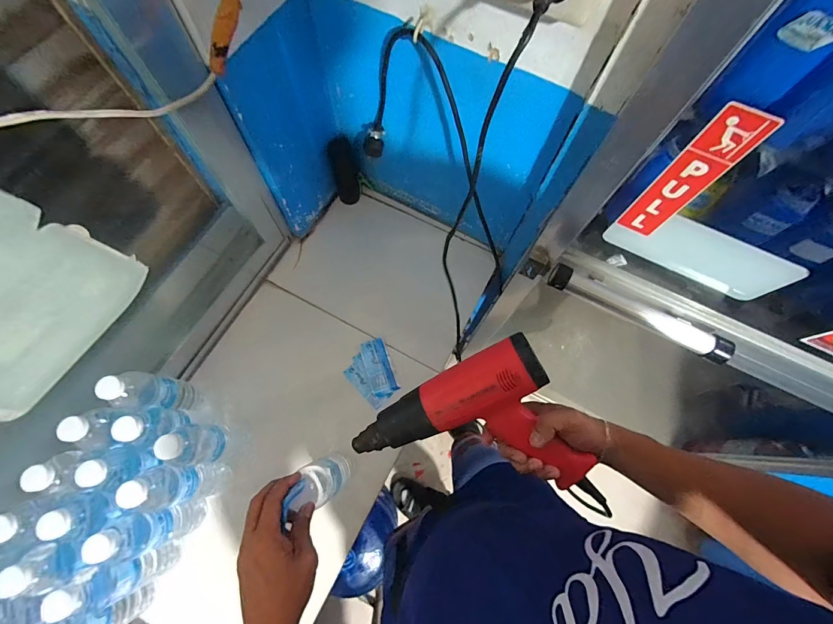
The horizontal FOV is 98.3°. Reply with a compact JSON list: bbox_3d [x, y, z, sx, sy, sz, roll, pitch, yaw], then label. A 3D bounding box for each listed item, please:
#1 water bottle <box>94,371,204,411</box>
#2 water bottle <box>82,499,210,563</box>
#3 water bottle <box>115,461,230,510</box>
[{"bbox_3d":[-0.399,0.130,0.565,0.057,0.186,0.056,9,71,0],"label":"water bottle"},{"bbox_3d":[-0.369,0.303,0.508,0.055,0.193,0.056,-19,73,-9],"label":"water bottle"},{"bbox_3d":[-0.344,0.253,0.530,0.061,0.199,0.058,-10,72,-6],"label":"water bottle"}]

